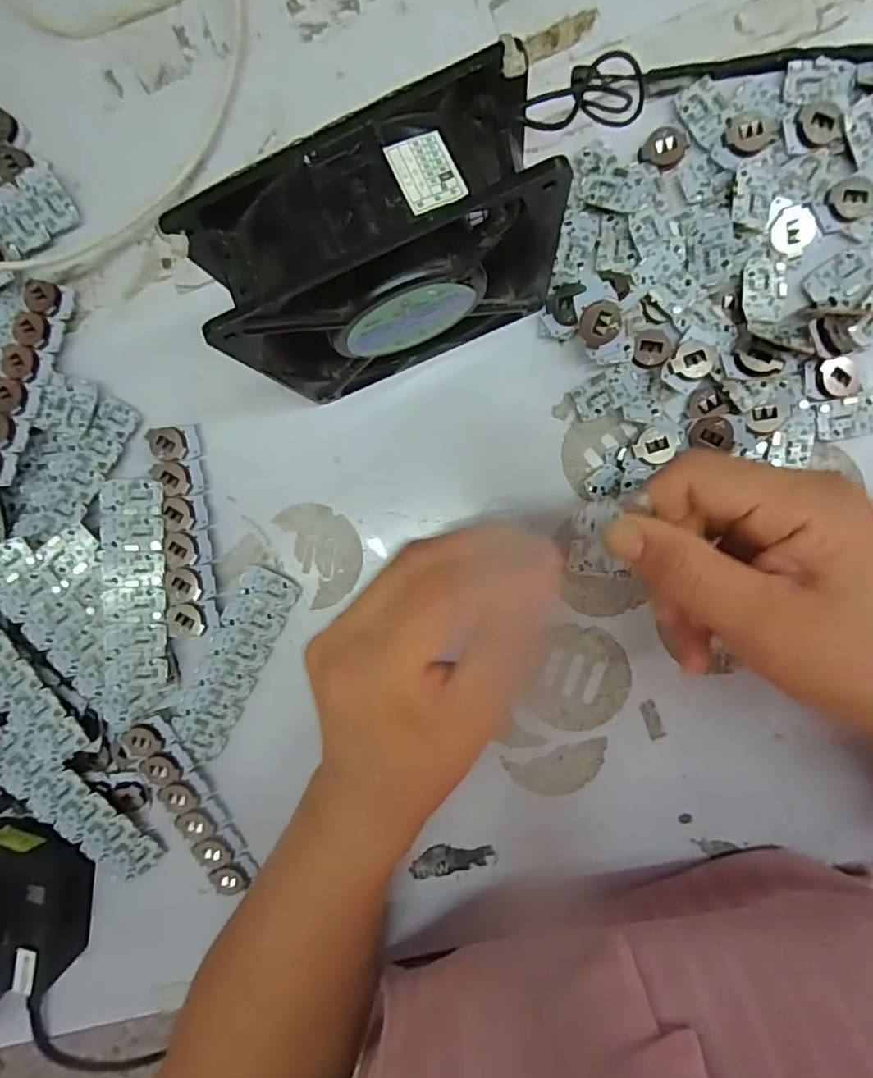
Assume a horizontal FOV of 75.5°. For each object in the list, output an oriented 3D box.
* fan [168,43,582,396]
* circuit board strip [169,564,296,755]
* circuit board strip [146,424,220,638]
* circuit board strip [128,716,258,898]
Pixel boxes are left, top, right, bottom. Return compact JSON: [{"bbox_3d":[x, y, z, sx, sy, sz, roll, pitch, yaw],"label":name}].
[{"bbox_3d":[-0.015,-0.103,0.218,0.127,0.115,0.045,-18,92,7],"label":"fan"},{"bbox_3d":[-0.107,0.066,0.296,0.029,0.004,0.106,26,96,-8],"label":"circuit board strip"},{"bbox_3d":[-0.130,-0.004,0.291,0.024,0.005,0.106,-7,90,-12],"label":"circuit board strip"},{"bbox_3d":[-0.132,0.145,0.300,0.026,0.009,0.105,-26,91,8],"label":"circuit board strip"}]

